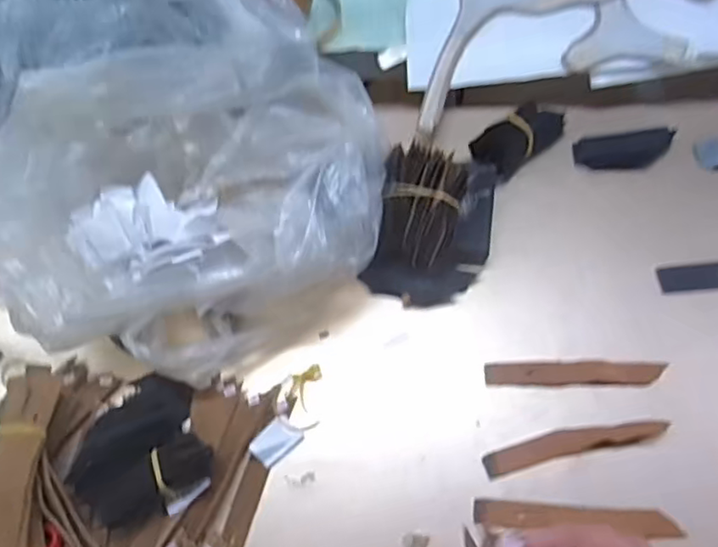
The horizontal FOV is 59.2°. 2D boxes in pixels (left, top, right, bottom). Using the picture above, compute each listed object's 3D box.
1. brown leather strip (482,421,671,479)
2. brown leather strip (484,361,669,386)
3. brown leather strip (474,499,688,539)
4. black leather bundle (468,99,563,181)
[{"bbox_3d":[0.145,0.113,0.422,0.122,0.010,0.018,-13,65,-2],"label":"brown leather strip"},{"bbox_3d":[0.151,0.070,0.444,0.121,0.006,0.016,-1,65,3],"label":"brown leather strip"},{"bbox_3d":[0.139,0.156,0.403,0.127,0.006,0.015,3,65,5],"label":"brown leather strip"},{"bbox_3d":[0.131,-0.114,0.519,0.082,0.032,0.040,-40,69,-14],"label":"black leather bundle"}]

